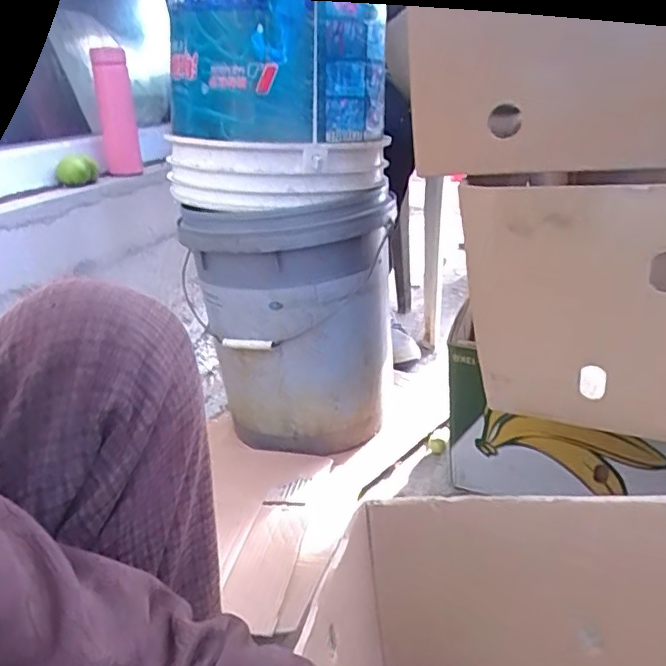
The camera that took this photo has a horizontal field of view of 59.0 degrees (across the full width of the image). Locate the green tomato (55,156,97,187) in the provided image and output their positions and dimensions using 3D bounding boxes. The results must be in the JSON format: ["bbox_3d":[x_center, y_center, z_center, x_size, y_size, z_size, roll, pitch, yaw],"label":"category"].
[{"bbox_3d":[-0.476,-0.302,1.092,0.072,0.049,0.050,-14,23,-18],"label":"green tomato"}]

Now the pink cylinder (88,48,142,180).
[{"bbox_3d":[-0.437,-0.439,1.186,0.080,0.224,0.058,-12,23,-13],"label":"pink cylinder"}]

